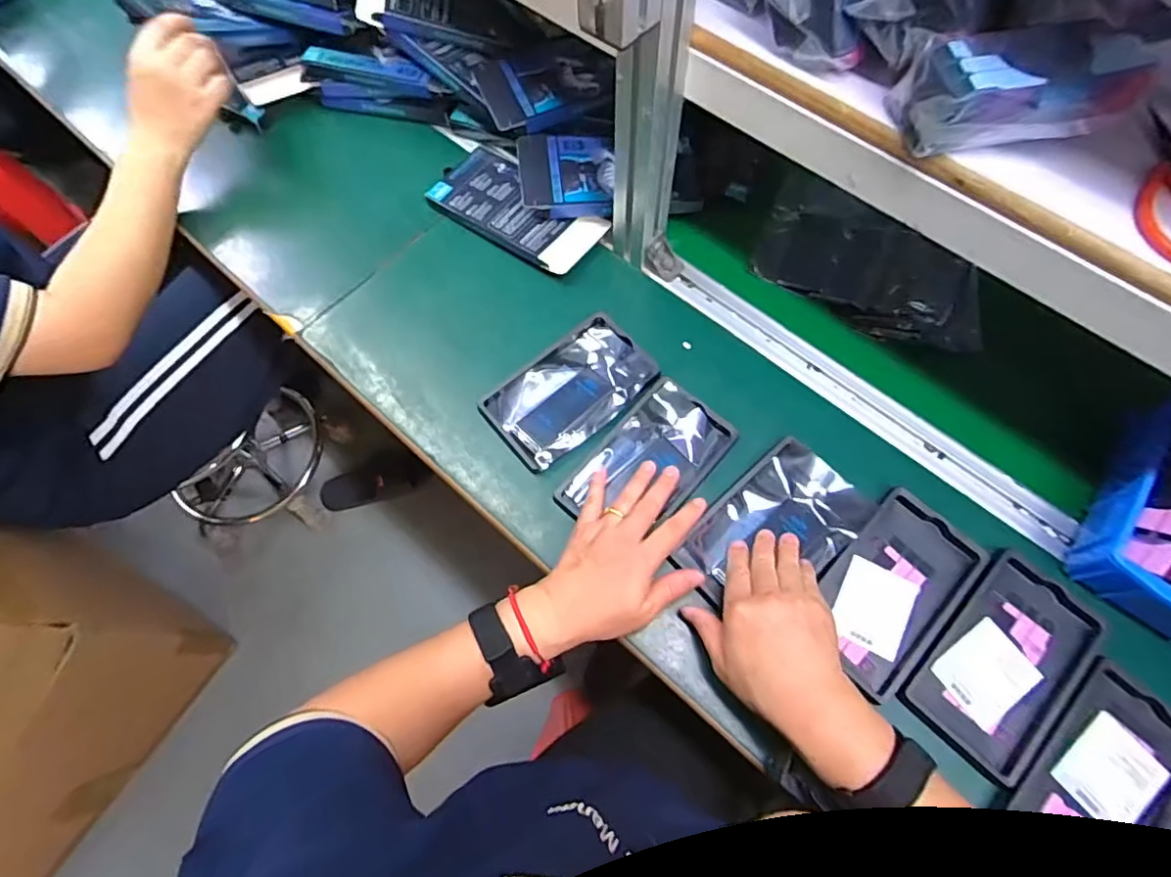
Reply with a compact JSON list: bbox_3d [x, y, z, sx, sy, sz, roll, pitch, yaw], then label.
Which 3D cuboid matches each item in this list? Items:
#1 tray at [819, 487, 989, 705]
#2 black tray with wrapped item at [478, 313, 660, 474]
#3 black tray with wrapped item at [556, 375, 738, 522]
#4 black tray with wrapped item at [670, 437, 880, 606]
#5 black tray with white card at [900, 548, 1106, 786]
[{"bbox_3d":[0.257,0.125,0.481,0.092,0.017,0.156,41,73,15],"label":"tray"},{"bbox_3d":[-0.014,-0.049,0.555,0.159,0.019,0.098,-38,73,-15],"label":"black tray with wrapped item"},{"bbox_3d":[0.056,0.022,0.524,0.087,0.014,0.156,41,73,15],"label":"black tray with wrapped item"},{"bbox_3d":[0.159,0.076,0.492,0.155,0.028,0.102,-35,72,-14],"label":"black tray with wrapped item"},{"bbox_3d":[0.335,0.179,0.459,0.160,0.018,0.096,-43,74,-16],"label":"black tray with white card"}]

